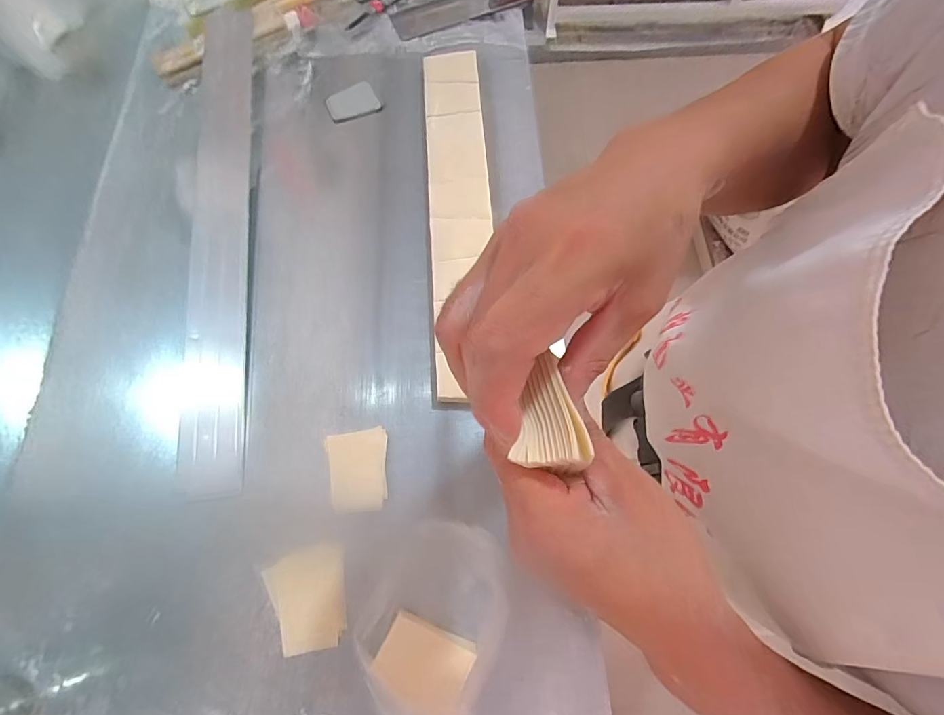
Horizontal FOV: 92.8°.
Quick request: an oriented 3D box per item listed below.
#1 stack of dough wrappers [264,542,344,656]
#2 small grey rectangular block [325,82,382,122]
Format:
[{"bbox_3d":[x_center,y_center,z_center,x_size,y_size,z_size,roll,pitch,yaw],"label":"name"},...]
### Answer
[{"bbox_3d":[-0.214,0.309,0.579,0.096,0.007,0.119,-7,70,-3],"label":"stack of dough wrappers"},{"bbox_3d":[-0.233,-0.496,0.872,0.099,0.007,0.076,-25,78,-10],"label":"small grey rectangular block"}]

